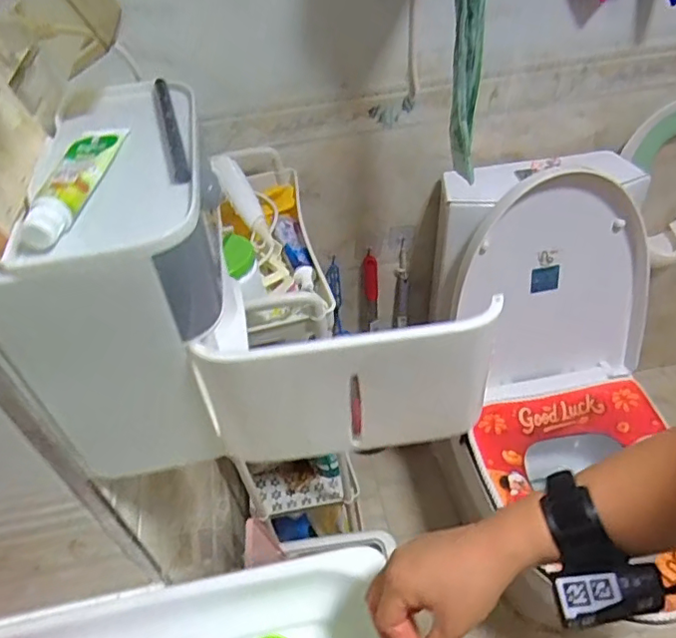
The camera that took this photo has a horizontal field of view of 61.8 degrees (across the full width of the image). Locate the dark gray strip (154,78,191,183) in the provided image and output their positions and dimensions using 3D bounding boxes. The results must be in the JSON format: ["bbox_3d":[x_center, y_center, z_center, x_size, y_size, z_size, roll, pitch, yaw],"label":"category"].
[{"bbox_3d":[-0.116,-0.133,0.386,0.012,0.011,0.139,-15,47,-9],"label":"dark gray strip"}]

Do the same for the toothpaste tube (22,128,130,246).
[{"bbox_3d":[-0.155,-0.087,0.332,0.027,0.018,0.126,-3,46,2],"label":"toothpaste tube"}]

